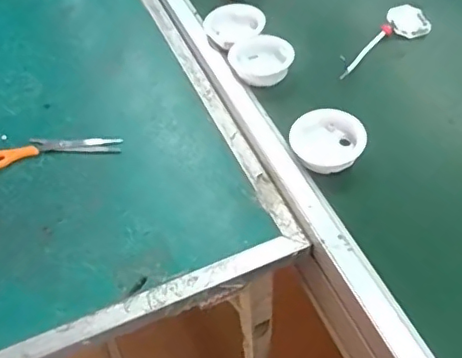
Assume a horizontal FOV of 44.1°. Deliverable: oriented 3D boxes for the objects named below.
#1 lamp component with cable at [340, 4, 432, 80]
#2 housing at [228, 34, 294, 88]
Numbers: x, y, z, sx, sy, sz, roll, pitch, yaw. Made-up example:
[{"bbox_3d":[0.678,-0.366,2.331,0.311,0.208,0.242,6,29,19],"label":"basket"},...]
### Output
[{"bbox_3d":[0.175,-0.163,0.674,0.161,0.025,0.044,-35,58,-21],"label":"lamp component with cable"},{"bbox_3d":[0.033,-0.135,0.659,0.068,0.037,0.064,-2,52,3],"label":"housing"}]

